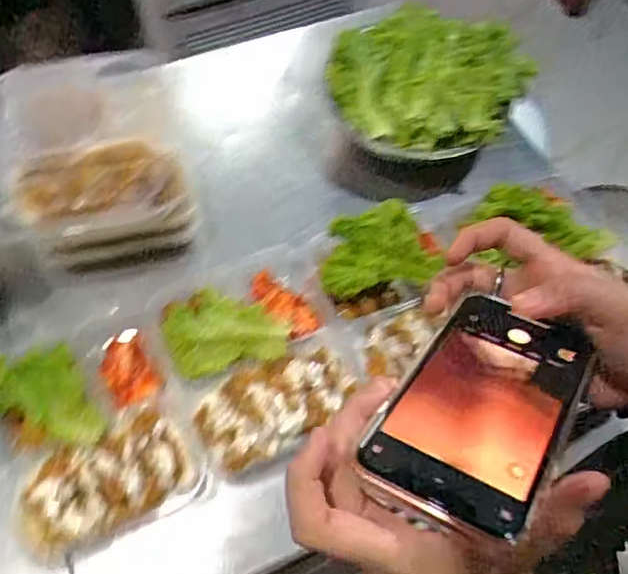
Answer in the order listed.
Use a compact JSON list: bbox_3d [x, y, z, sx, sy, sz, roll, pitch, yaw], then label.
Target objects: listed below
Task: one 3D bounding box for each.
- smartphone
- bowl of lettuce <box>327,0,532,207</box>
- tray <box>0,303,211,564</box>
[{"bbox_3d":[0.081,0.051,0.297,0.073,0.008,0.137,24,43,23],"label":"smartphone"},{"bbox_3d":[0.143,-0.240,0.820,0.236,0.103,0.243,2,62,-3],"label":"bowl of lettuce"},{"bbox_3d":[-0.220,0.134,0.619,0.171,0.068,0.219,-24,66,-16],"label":"tray"}]

